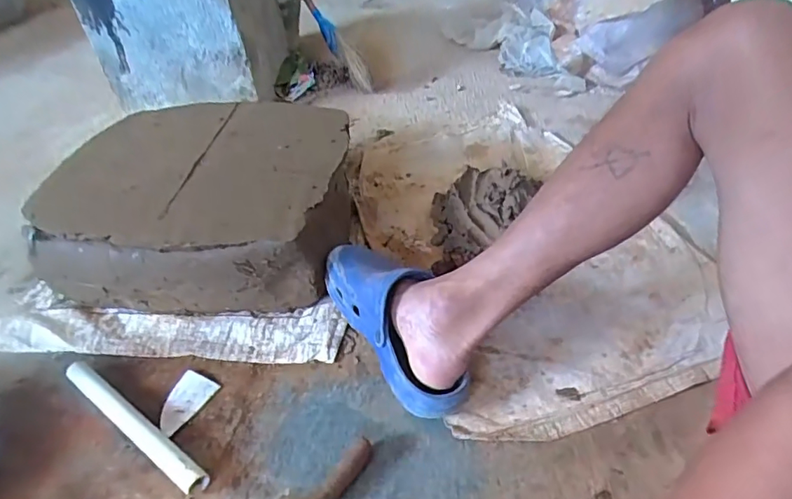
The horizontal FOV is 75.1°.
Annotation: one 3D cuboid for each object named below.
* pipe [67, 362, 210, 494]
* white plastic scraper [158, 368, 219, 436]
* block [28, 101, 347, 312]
[{"bbox_3d":[-0.307,0.202,0.601,0.260,0.026,0.026,23,48,31],"label":"pipe"},{"bbox_3d":[-0.260,0.188,0.632,0.056,0.009,0.076,13,51,31],"label":"white plastic scraper"},{"bbox_3d":[-0.273,-0.071,0.811,0.392,0.174,0.344,2,40,11],"label":"block"}]

